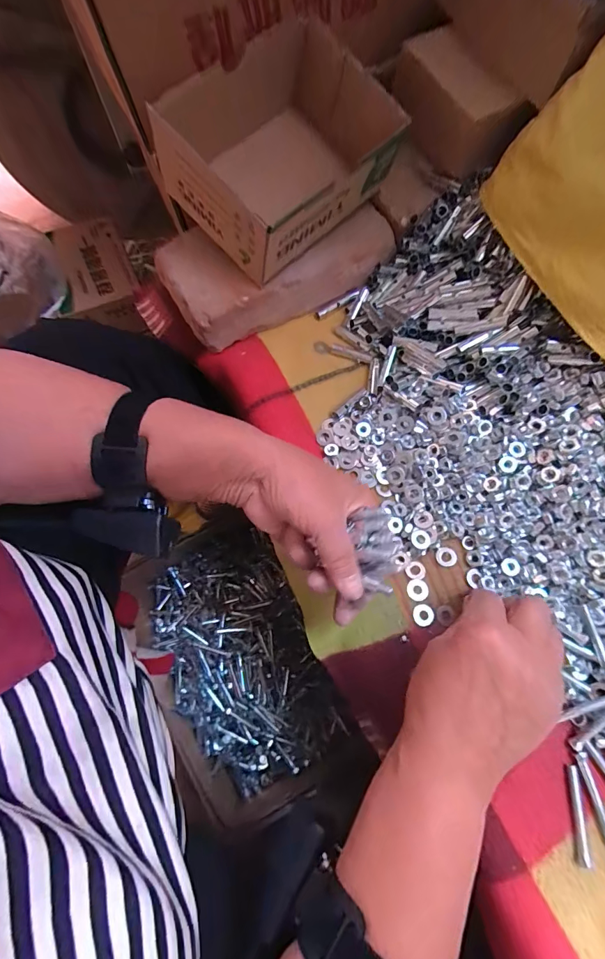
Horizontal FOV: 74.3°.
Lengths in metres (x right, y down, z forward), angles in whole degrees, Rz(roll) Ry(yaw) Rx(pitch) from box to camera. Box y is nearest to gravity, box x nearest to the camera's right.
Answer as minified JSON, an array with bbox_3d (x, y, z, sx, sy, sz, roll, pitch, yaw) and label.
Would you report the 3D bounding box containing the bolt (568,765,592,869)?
[{"bbox_3d":[0.192,0.232,0.275,0.008,0.008,0.057,6,73,3],"label":"bolt"}]

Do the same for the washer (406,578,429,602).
[{"bbox_3d":[0.097,0.093,0.335,0.018,0.004,0.018,0,73,1],"label":"washer"}]

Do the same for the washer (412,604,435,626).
[{"bbox_3d":[0.099,0.111,0.327,0.017,0.004,0.017,0,73,1],"label":"washer"}]

